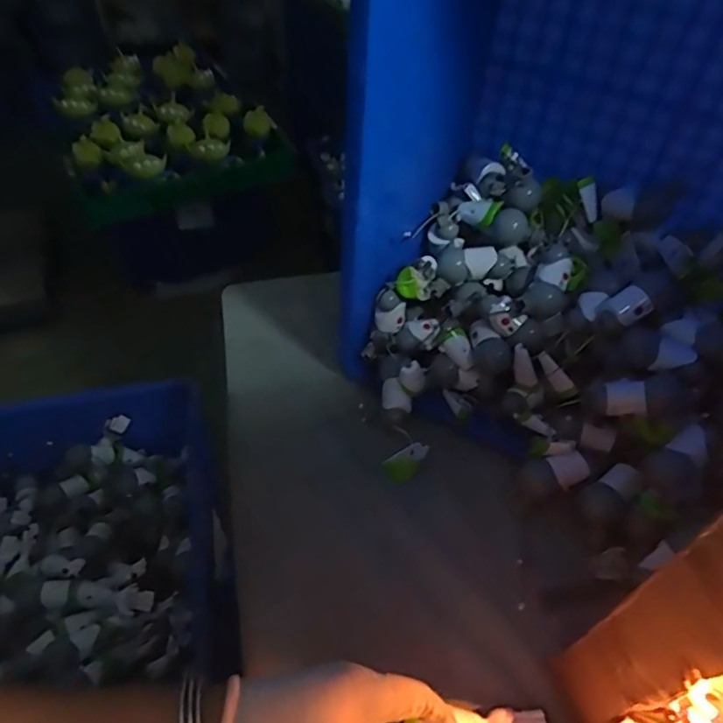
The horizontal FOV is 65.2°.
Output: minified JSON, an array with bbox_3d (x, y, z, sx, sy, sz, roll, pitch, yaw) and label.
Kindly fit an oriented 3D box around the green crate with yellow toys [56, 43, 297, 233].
[{"bbox_3d":[-0.562,-0.665,1.630,0.560,0.259,0.551,-20,53,-18],"label":"green crate with yellow toys"}]

